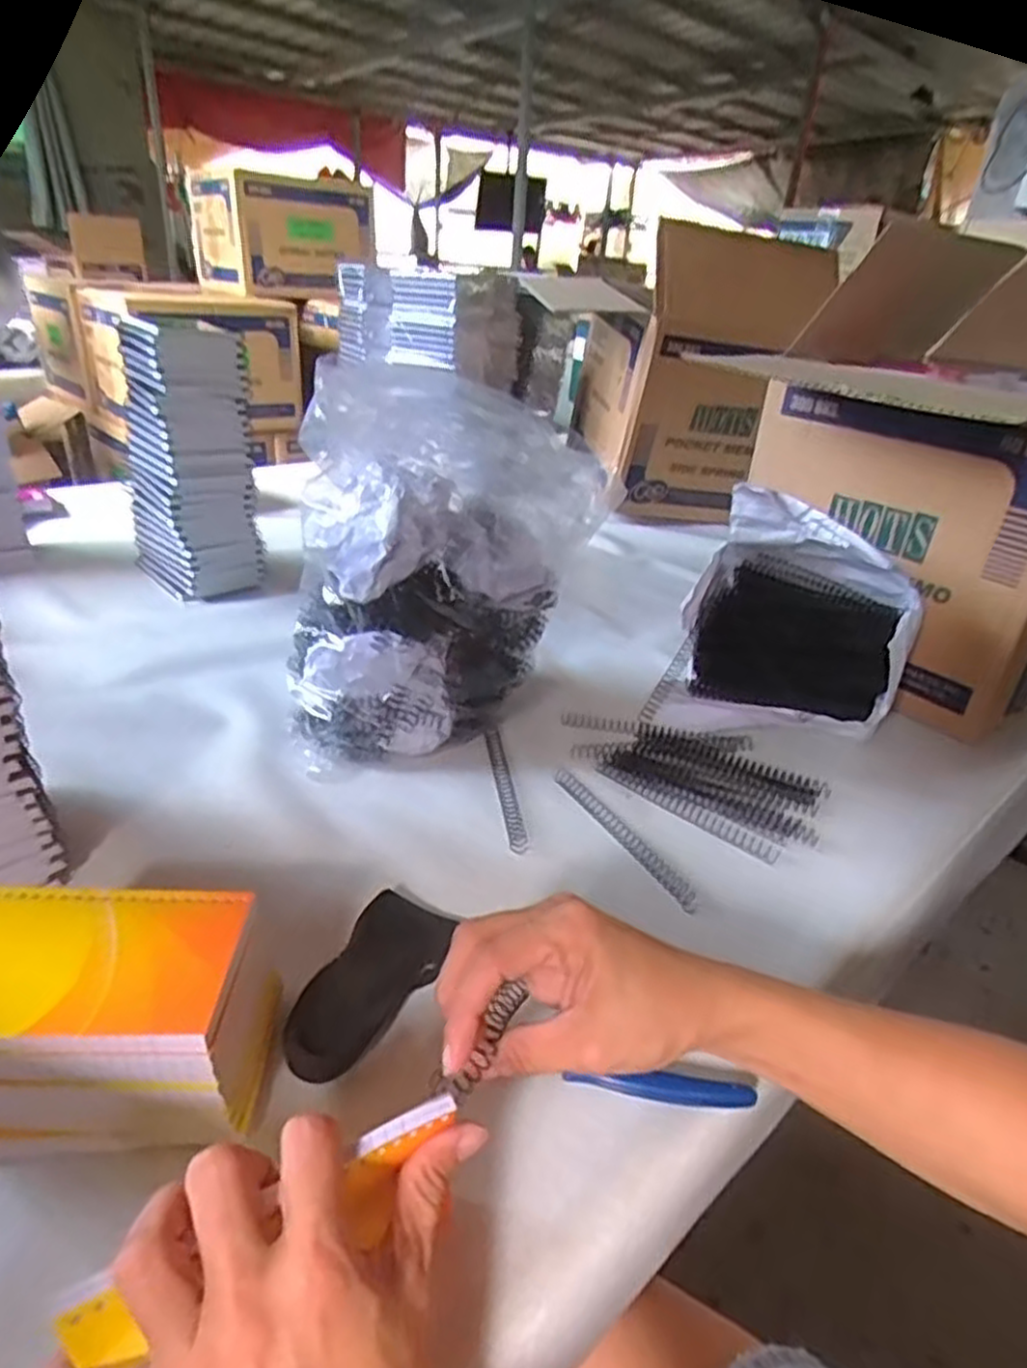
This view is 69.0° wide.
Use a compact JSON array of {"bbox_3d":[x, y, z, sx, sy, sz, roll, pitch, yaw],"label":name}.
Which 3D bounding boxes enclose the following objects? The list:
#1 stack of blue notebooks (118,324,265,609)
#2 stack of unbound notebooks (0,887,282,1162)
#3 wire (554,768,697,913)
[{"bbox_3d":[-0.358,-0.245,0.827,0.114,0.274,0.103,28,37,32],"label":"stack of blue notebooks"},{"bbox_3d":[-0.187,0.154,0.347,0.145,0.084,0.093,2,31,-5],"label":"stack of unbound notebooks"},{"bbox_3d":[0.078,0.108,0.542,0.016,0.006,0.154,-15,37,-31],"label":"wire"}]

